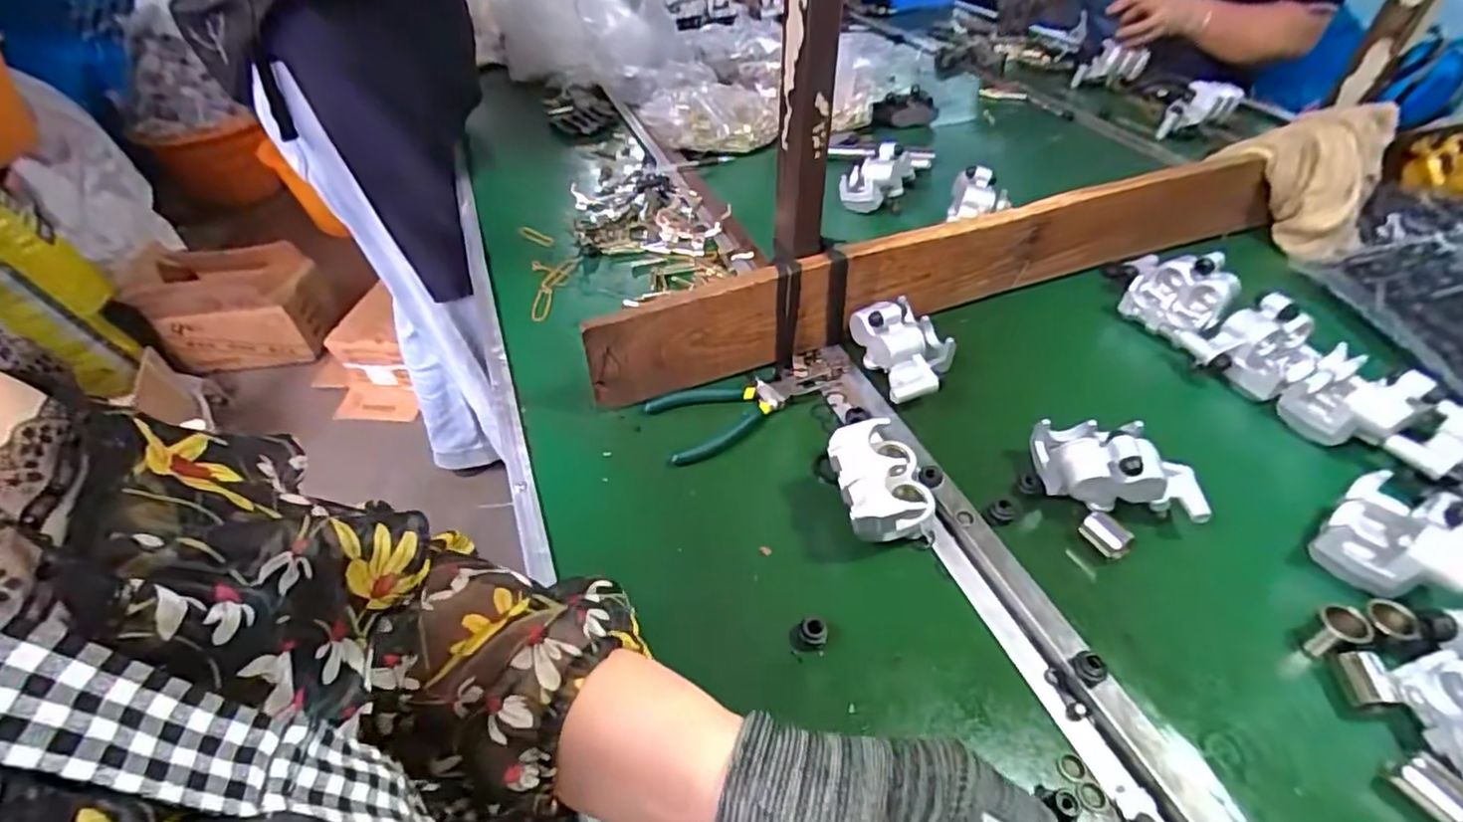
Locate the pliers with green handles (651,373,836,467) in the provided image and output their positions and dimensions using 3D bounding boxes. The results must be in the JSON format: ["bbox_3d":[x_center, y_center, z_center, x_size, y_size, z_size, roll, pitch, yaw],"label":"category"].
[{"bbox_3d":[0.012,-0.005,0.543,0.156,0.008,0.072,-20,48,-16],"label":"pliers with green handles"}]

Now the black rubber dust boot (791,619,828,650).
[{"bbox_3d":[0.048,0.141,0.400,0.022,0.019,0.015,9,47,11],"label":"black rubber dust boot"}]

